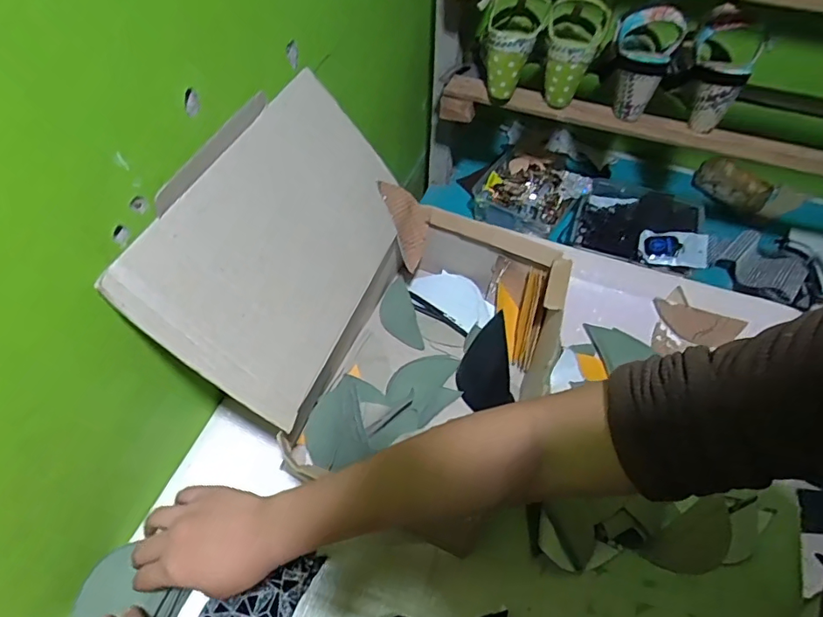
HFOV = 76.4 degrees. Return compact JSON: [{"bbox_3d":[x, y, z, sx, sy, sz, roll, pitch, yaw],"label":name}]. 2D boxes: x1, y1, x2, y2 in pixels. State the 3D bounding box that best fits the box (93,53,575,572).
[{"bbox_3d":[-0.025,-0.006,0.517,0.315,0.249,0.328,19,53,12],"label":"box"}]

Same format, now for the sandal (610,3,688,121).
[{"bbox_3d":[0.300,-0.326,0.686,0.075,0.144,0.062,22,54,15],"label":"sandal"}]

